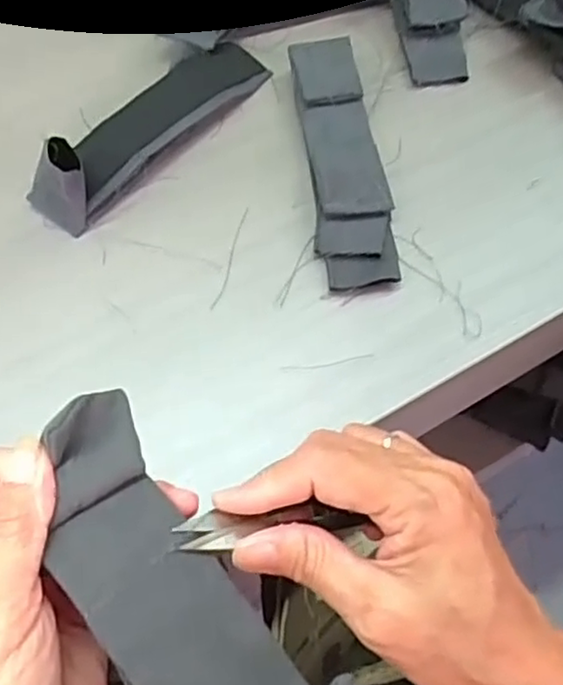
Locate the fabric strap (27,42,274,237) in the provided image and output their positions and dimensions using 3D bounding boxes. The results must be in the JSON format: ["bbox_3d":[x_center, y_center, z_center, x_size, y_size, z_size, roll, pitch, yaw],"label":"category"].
[{"bbox_3d":[-0.089,-0.156,0.458,0.051,0.048,0.196,37,69,17],"label":"fabric strap"}]

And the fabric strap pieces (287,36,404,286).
[{"bbox_3d":[0.041,-0.124,0.447,0.050,0.032,0.188,-5,63,-3],"label":"fabric strap pieces"}]

